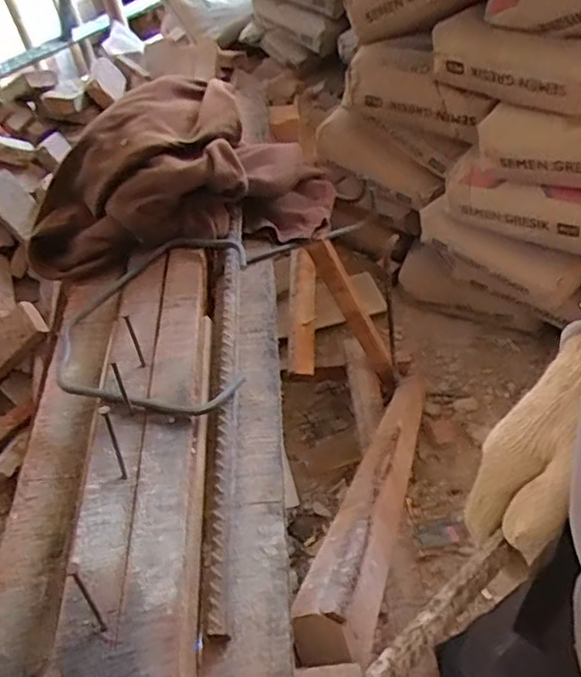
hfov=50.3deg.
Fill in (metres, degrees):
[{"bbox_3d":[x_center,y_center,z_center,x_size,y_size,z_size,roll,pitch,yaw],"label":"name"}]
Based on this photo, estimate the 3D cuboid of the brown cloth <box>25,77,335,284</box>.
[{"bbox_3d":[-0.115,-0.172,0.644,0.320,0.122,0.169,-16,49,-8],"label":"brown cloth"}]

